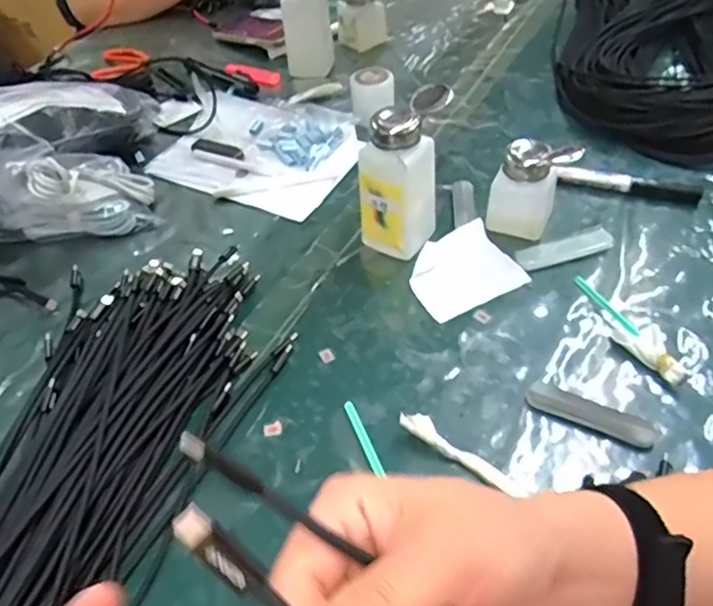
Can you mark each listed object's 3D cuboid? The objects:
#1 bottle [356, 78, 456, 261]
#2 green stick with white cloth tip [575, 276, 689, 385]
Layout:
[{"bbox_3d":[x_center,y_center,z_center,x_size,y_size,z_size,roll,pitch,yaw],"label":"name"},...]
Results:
[{"bbox_3d":[0.040,-0.108,0.520,0.050,0.135,0.064,26,53,28],"label":"bottle"},{"bbox_3d":[0.207,0.017,0.467,0.018,0.013,0.114,-15,45,-9],"label":"green stick with white cloth tip"}]

